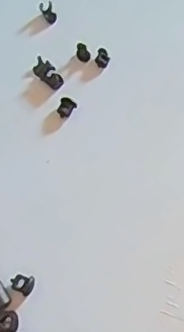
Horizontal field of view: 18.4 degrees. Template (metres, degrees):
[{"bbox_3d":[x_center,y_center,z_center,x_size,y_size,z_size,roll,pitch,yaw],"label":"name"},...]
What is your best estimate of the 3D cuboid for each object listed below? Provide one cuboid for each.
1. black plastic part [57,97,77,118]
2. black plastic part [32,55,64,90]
[{"bbox_3d":[-0.015,-0.034,0.328,0.009,0.004,0.012,19,69,11],"label":"black plastic part"},{"bbox_3d":[-0.027,-0.056,0.339,0.011,0.004,0.024,-43,71,-14],"label":"black plastic part"}]

